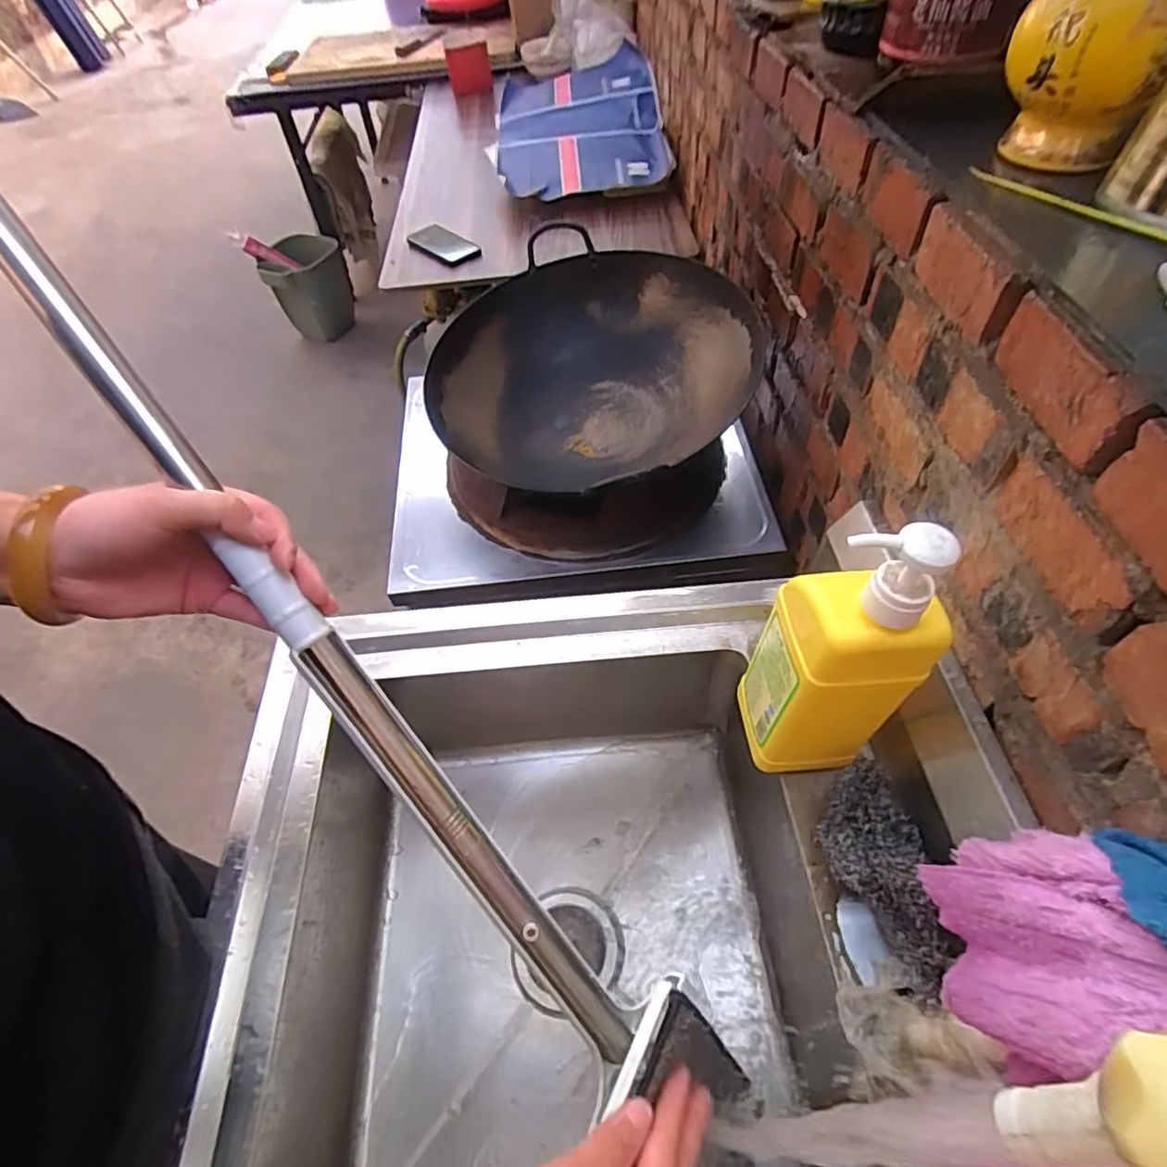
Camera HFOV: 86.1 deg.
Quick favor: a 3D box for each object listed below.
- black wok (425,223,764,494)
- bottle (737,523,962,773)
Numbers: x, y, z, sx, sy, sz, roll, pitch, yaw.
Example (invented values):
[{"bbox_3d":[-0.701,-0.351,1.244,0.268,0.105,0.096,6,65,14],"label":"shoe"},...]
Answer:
[{"bbox_3d":[0.004,-0.320,0.905,0.431,0.140,0.337,-9,54,-3],"label":"black wok"},{"bbox_3d":[0.182,0.048,0.454,0.094,0.262,0.082,-3,54,2],"label":"bottle"}]

